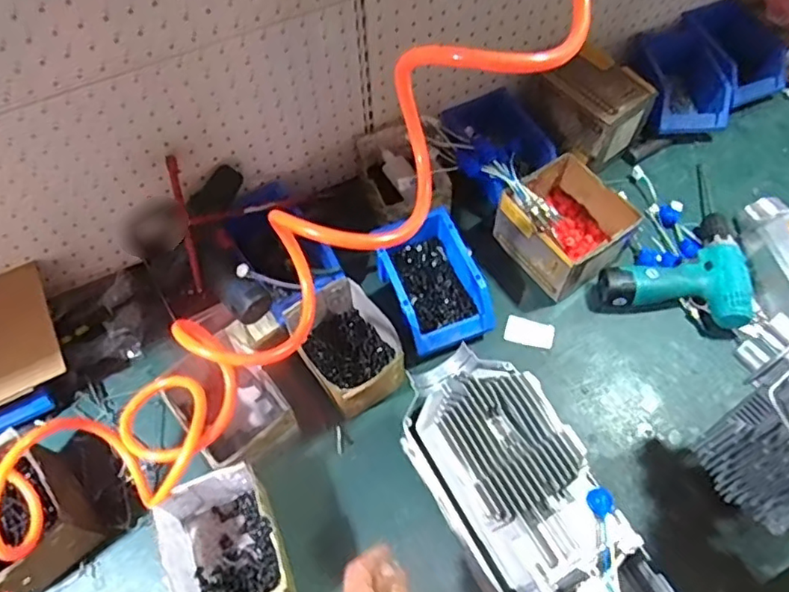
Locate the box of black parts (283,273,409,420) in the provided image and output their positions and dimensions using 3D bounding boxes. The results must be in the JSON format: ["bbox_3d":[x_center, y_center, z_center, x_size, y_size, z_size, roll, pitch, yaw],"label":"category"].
[{"bbox_3d":[-0.059,0.069,0.776,0.111,0.071,0.162,-30,64,-16],"label":"box of black parts"}]

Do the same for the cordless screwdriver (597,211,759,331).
[{"bbox_3d":[0.396,-0.049,0.857,0.203,0.053,0.192,4,60,3],"label":"cordless screwdriver"}]

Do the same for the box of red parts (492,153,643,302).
[{"bbox_3d":[0.243,-0.103,0.846,0.135,0.090,0.153,-33,65,-17],"label":"box of red parts"}]

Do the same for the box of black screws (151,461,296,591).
[{"bbox_3d":[-0.186,0.282,0.657,0.124,0.092,0.159,-25,63,-13],"label":"box of black screws"}]

